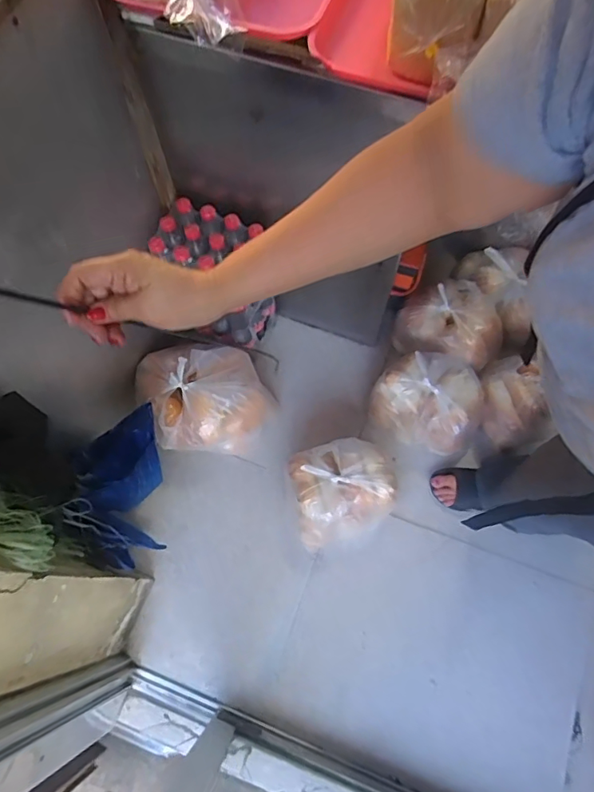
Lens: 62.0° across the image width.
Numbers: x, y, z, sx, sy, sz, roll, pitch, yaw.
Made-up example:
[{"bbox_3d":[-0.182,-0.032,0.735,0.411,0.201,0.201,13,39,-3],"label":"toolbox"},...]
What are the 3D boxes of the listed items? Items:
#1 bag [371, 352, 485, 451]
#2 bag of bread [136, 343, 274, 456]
[{"bbox_3d":[0.303,0.021,1.156,0.237,0.194,0.186,37,74,14],"label":"bag"},{"bbox_3d":[-0.205,0.001,1.145,0.274,0.163,0.265,-27,71,-9],"label":"bag of bread"}]

